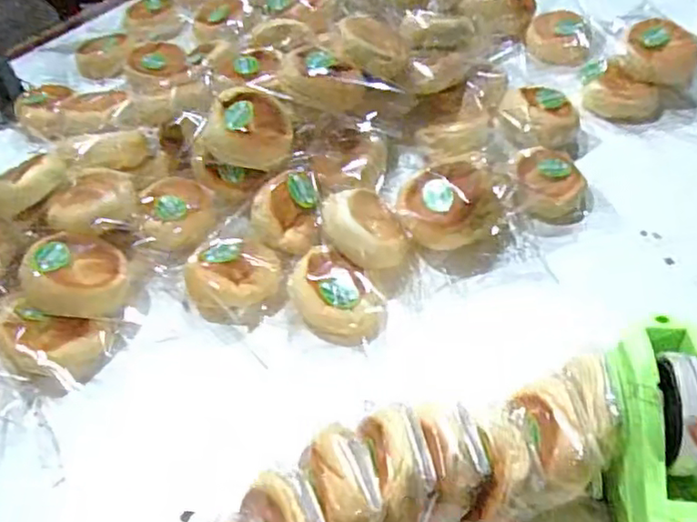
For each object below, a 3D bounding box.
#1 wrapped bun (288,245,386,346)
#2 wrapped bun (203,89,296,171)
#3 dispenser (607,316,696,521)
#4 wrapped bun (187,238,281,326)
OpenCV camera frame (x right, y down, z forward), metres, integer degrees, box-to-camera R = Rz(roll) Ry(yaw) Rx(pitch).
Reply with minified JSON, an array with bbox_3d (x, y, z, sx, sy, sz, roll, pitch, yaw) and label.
[{"bbox_3d":[-0.010,0.035,0.629,0.101,0.052,0.073,28,56,28],"label":"wrapped bun"},{"bbox_3d":[-0.108,-0.142,0.700,0.087,0.059,0.078,18,52,21],"label":"wrapped bun"},{"bbox_3d":[0.231,0.142,0.448,0.073,0.069,0.208,2,74,8],"label":"dispenser"},{"bbox_3d":[-0.116,0.020,0.663,0.103,0.041,0.090,24,54,25],"label":"wrapped bun"}]

